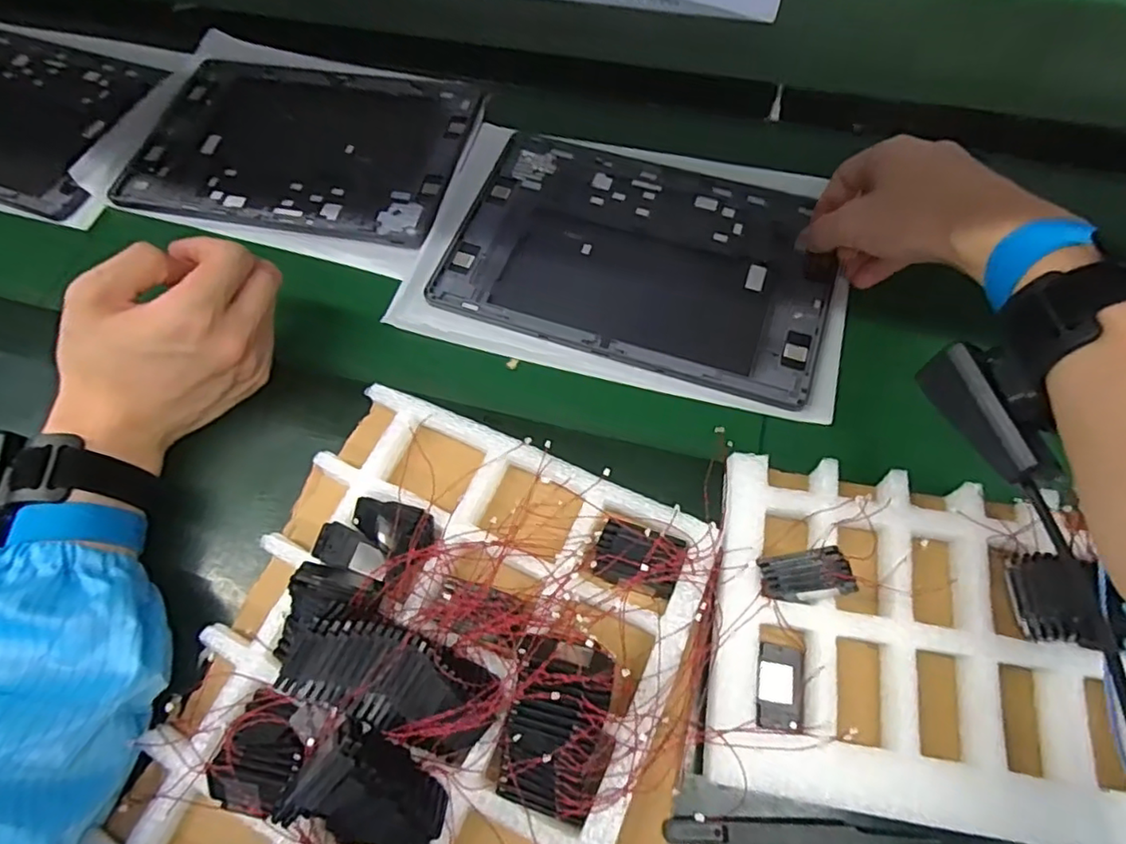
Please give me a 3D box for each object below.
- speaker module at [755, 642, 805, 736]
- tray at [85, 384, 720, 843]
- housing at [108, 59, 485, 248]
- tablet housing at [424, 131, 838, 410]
[{"bbox_3d":[0.103,0.126,0.286,0.021,0.005,0.037,9,66,8],"label":"speaker module"},{"bbox_3d":[-0.066,0.131,0.269,0.231,0.055,0.272,22,68,13],"label":"tray"},{"bbox_3d":[-0.205,-0.226,0.486,0.257,0.016,0.176,12,66,9],"label":"housing"},{"bbox_3d":[0.055,-0.116,0.417,0.251,0.009,0.171,17,67,11],"label":"tablet housing"}]

